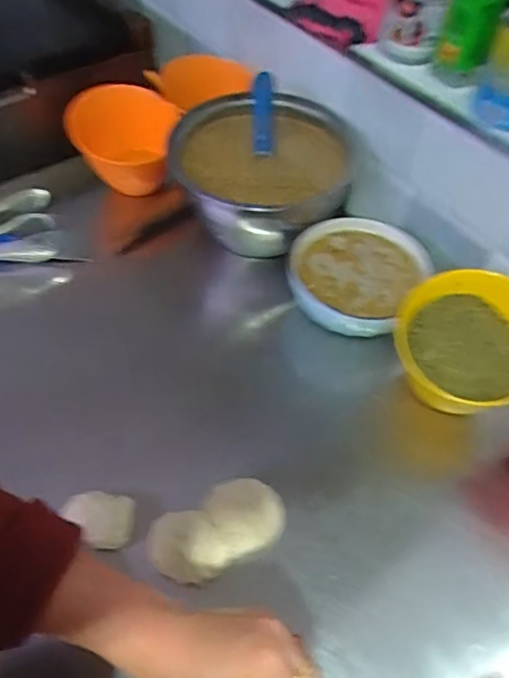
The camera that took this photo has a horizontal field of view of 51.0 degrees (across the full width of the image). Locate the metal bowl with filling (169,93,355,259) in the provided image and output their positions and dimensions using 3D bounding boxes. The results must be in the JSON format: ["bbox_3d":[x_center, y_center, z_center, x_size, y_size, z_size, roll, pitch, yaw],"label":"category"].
[{"bbox_3d":[0.001,-0.234,0.784,0.210,0.109,0.251,-17,56,-14],"label":"metal bowl with filling"}]

